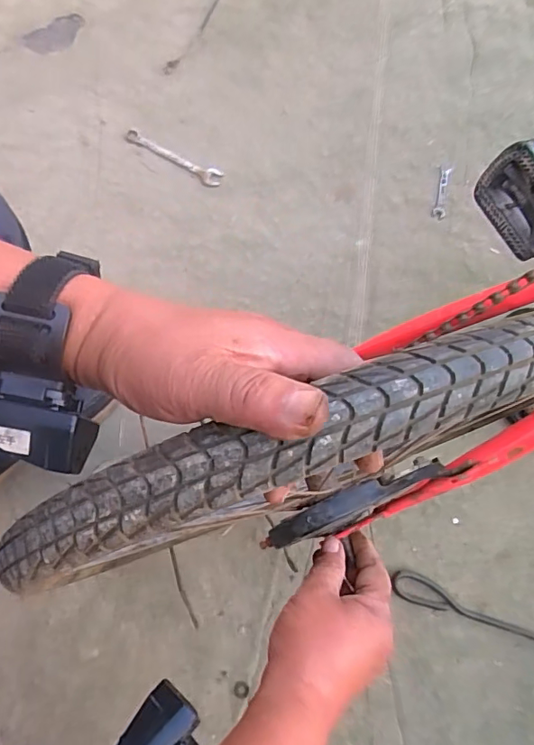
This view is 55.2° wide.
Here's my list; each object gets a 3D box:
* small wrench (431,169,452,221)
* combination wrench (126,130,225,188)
[{"bbox_3d":[0.318,-0.322,0.920,0.024,0.011,0.101,16,72,3],"label":"small wrench"},{"bbox_3d":[-0.166,-0.379,0.898,0.192,0.009,0.031,28,73,7],"label":"combination wrench"}]

